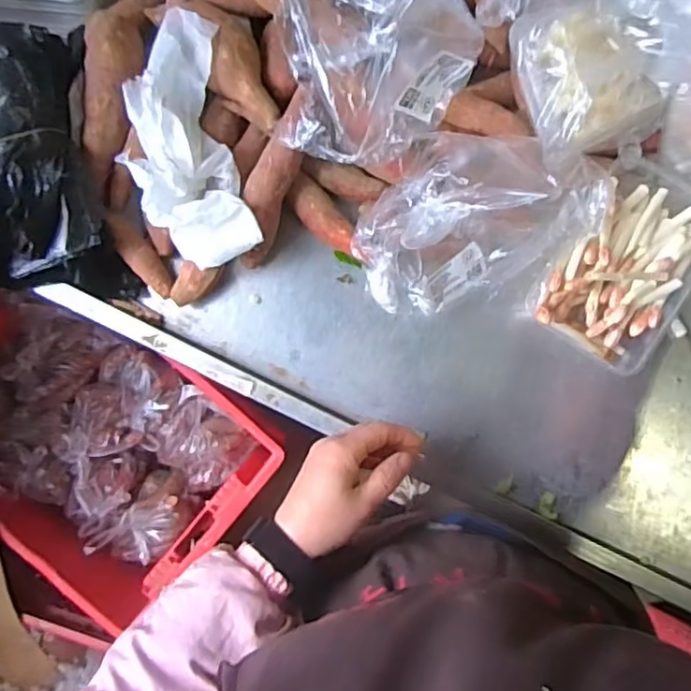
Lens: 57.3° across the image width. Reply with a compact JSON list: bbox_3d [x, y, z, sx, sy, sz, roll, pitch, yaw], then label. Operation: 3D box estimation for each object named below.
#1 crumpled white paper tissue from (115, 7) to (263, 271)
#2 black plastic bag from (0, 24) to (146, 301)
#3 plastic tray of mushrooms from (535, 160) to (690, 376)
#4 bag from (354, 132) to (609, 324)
[{"bbox_3d":[-0.139,-0.174,0.541,0.095,0.056,0.209,-12,87,2],"label":"crumpled white paper tissue"},{"bbox_3d":[-0.262,-0.152,0.548,0.124,0.059,0.232,-4,100,2],"label":"black plastic bag"},{"bbox_3d":[0.243,-0.071,0.546,0.111,0.030,0.168,30,89,3],"label":"plastic tray of mushrooms"},{"bbox_3d":[0.111,-0.097,0.509,0.192,0.092,0.129,3,88,3],"label":"bag"}]

